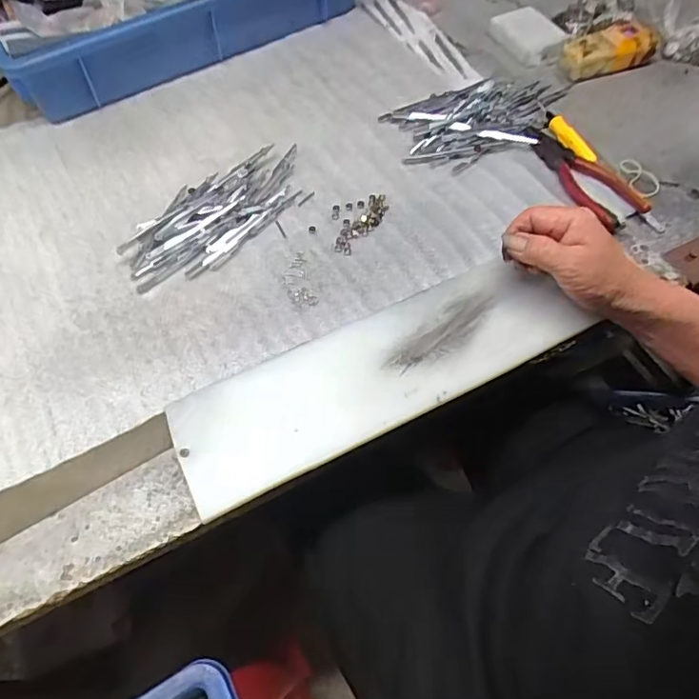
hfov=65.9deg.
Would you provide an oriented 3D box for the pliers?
[{"bbox_3d":[0.225,-0.166,0.519,0.064,0.018,0.127,-30,63,-17],"label":"pliers"}]

